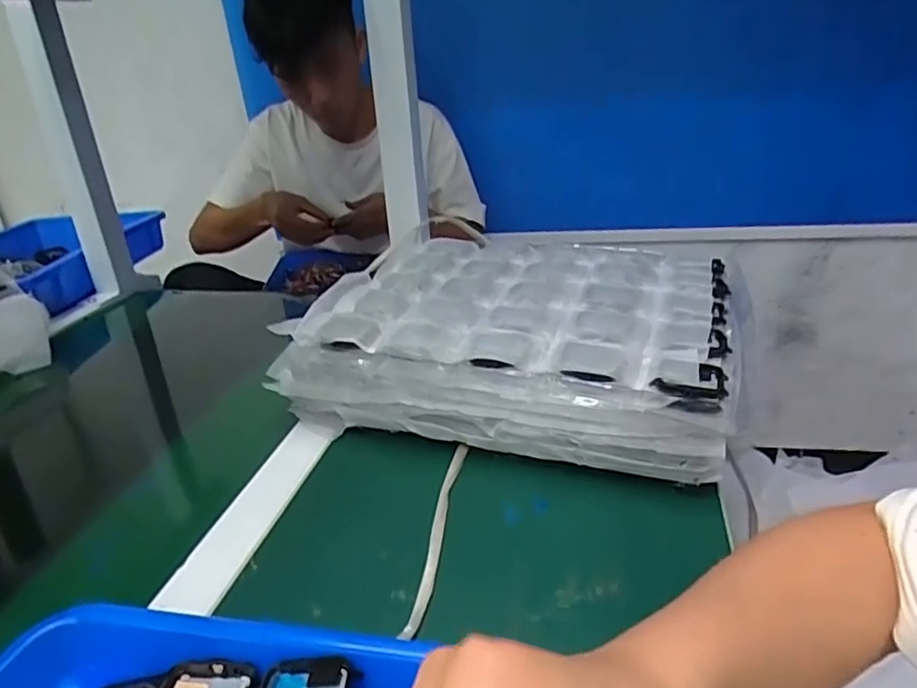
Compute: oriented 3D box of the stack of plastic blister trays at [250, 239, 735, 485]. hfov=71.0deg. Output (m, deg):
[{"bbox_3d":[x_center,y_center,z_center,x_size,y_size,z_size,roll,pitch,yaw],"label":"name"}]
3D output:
[{"bbox_3d":[0.056,-0.015,0.556,0.339,0.073,0.253,6,27,22],"label":"stack of plastic blister trays"}]

